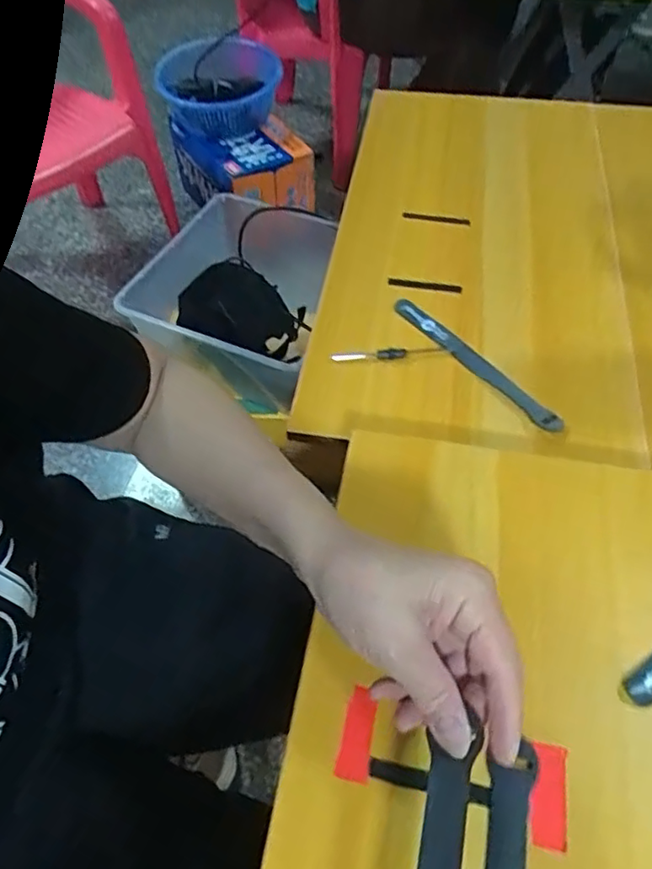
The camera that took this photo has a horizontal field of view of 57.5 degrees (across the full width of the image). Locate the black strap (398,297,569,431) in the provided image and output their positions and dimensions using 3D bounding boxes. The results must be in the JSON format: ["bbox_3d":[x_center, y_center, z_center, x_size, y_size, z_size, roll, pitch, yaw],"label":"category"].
[{"bbox_3d":[0.134,-0.068,0.538,0.020,0.006,0.191,-33,61,-20],"label":"black strap"}]

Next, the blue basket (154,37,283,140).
[{"bbox_3d":[-0.243,-0.784,1.344,0.266,0.105,0.242,29,63,20],"label":"blue basket"}]

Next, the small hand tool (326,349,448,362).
[{"bbox_3d":[0.057,-0.074,0.545,0.103,0.006,0.009,-3,56,1],"label":"small hand tool"}]

